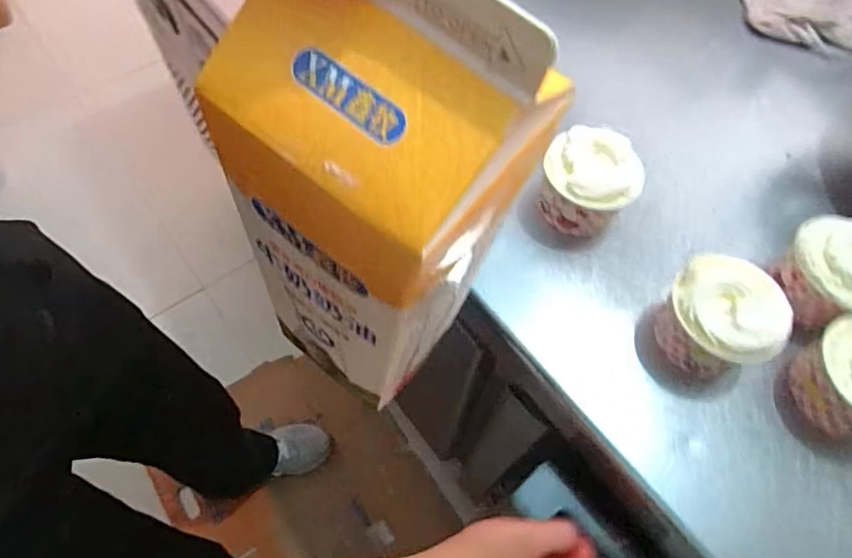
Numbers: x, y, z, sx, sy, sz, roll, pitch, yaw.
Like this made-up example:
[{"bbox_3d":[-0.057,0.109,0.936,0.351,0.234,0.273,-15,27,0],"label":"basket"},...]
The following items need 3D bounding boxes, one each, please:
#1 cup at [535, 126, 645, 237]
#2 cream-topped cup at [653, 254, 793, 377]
[{"bbox_3d":[0.139,-0.081,0.466,0.081,0.068,0.076,25,63,11],"label":"cup"},{"bbox_3d":[0.216,0.029,0.407,0.069,0.066,0.077,-34,68,-19],"label":"cream-topped cup"}]

